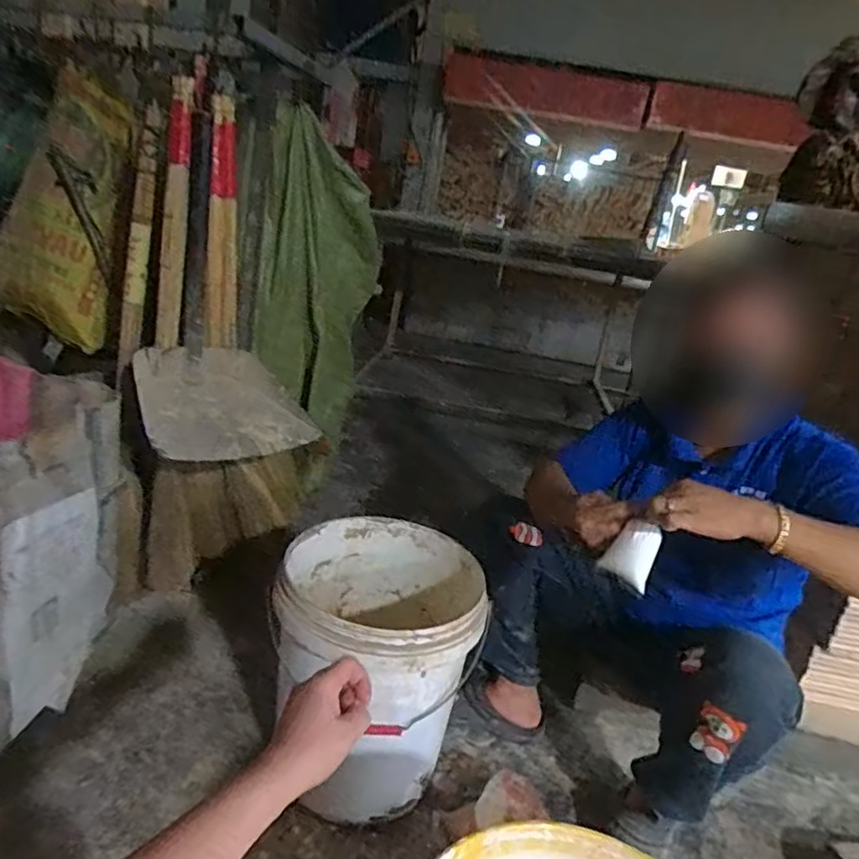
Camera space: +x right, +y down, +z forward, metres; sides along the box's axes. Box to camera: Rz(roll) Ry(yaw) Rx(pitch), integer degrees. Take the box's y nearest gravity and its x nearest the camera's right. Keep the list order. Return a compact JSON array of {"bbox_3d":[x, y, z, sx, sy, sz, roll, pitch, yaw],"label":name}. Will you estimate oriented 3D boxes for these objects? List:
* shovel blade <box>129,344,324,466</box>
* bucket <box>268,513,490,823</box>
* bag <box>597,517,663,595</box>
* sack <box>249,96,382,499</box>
[{"bbox_3d":[-0.387,-0.043,1.137,0.307,0.075,0.275,-15,54,-47],"label":"shovel blade"},{"bbox_3d":[-0.082,0.355,0.996,0.294,0.333,0.314,8,19,-3],"label":"bucket"},{"bbox_3d":[0.261,0.158,0.821,0.060,0.079,0.035,21,12,12],"label":"bag"},{"bbox_3d":[-0.303,-0.345,1.710,0.182,0.836,0.353,14,20,15],"label":"sack"}]

